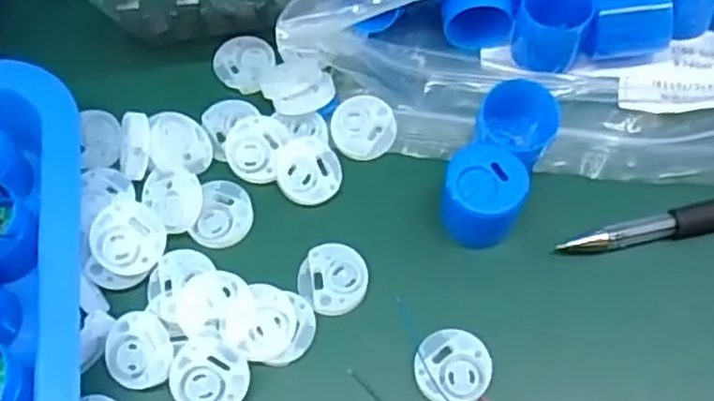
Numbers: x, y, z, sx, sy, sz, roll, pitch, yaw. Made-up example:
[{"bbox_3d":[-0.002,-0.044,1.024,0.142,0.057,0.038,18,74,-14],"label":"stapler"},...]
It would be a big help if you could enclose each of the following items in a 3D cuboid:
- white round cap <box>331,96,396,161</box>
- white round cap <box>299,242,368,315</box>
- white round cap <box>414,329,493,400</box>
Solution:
[{"bbox_3d":[0.003,-0.029,0.297,0.026,0.007,0.025,3,64,2],"label":"white round cap"},{"bbox_3d":[-0.009,0.029,0.269,0.024,0.004,0.027,2,64,2],"label":"white round cap"},{"bbox_3d":[0.033,0.058,0.253,0.026,0.006,0.026,-20,65,-9],"label":"white round cap"}]

